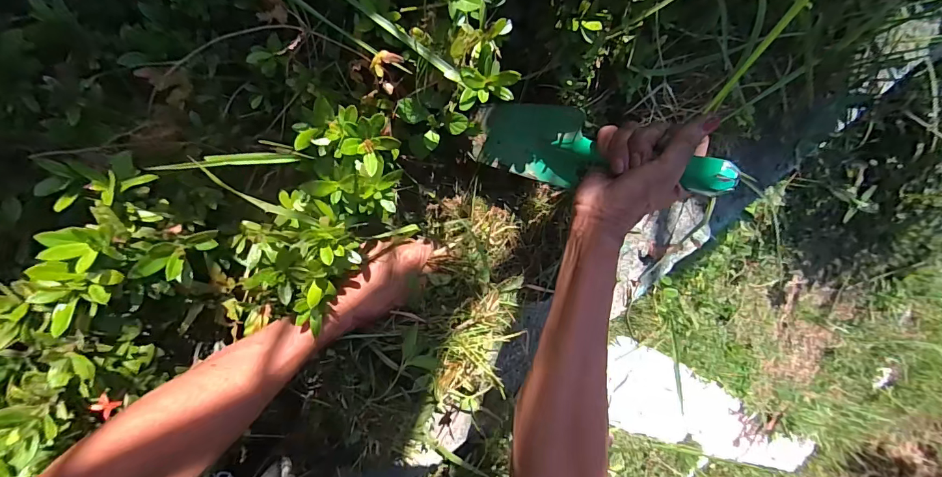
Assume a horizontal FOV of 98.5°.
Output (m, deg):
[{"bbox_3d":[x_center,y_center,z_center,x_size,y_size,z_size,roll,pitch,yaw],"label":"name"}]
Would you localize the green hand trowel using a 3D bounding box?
[{"bbox_3d":[0.102,-0.074,0.355,0.227,0.045,0.064,21,89,38],"label":"green hand trowel"}]

